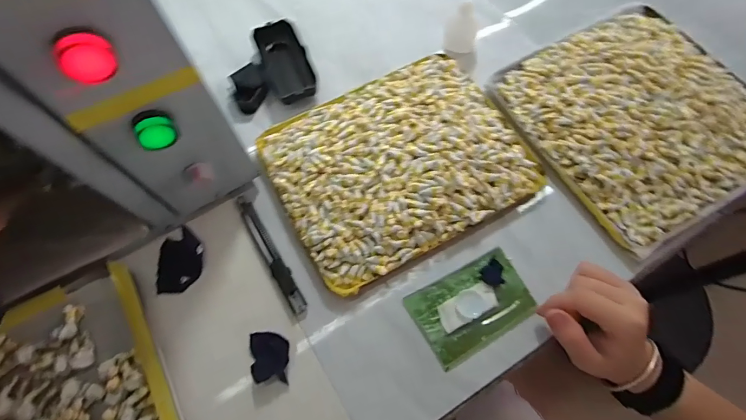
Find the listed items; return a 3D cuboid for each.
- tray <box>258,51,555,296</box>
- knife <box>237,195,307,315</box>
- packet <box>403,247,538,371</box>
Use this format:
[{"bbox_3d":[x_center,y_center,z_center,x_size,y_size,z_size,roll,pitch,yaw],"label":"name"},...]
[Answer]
[{"bbox_3d":[0.024,-0.056,0.405,0.240,0.025,0.198,-28,70,-10],"label":"tray"},{"bbox_3d":[-0.101,0.038,0.390,0.016,0.015,0.138,-29,71,-10],"label":"knife"},{"bbox_3d":[0.090,0.085,0.359,0.102,0.012,0.068,-27,70,-10],"label":"packet"}]

